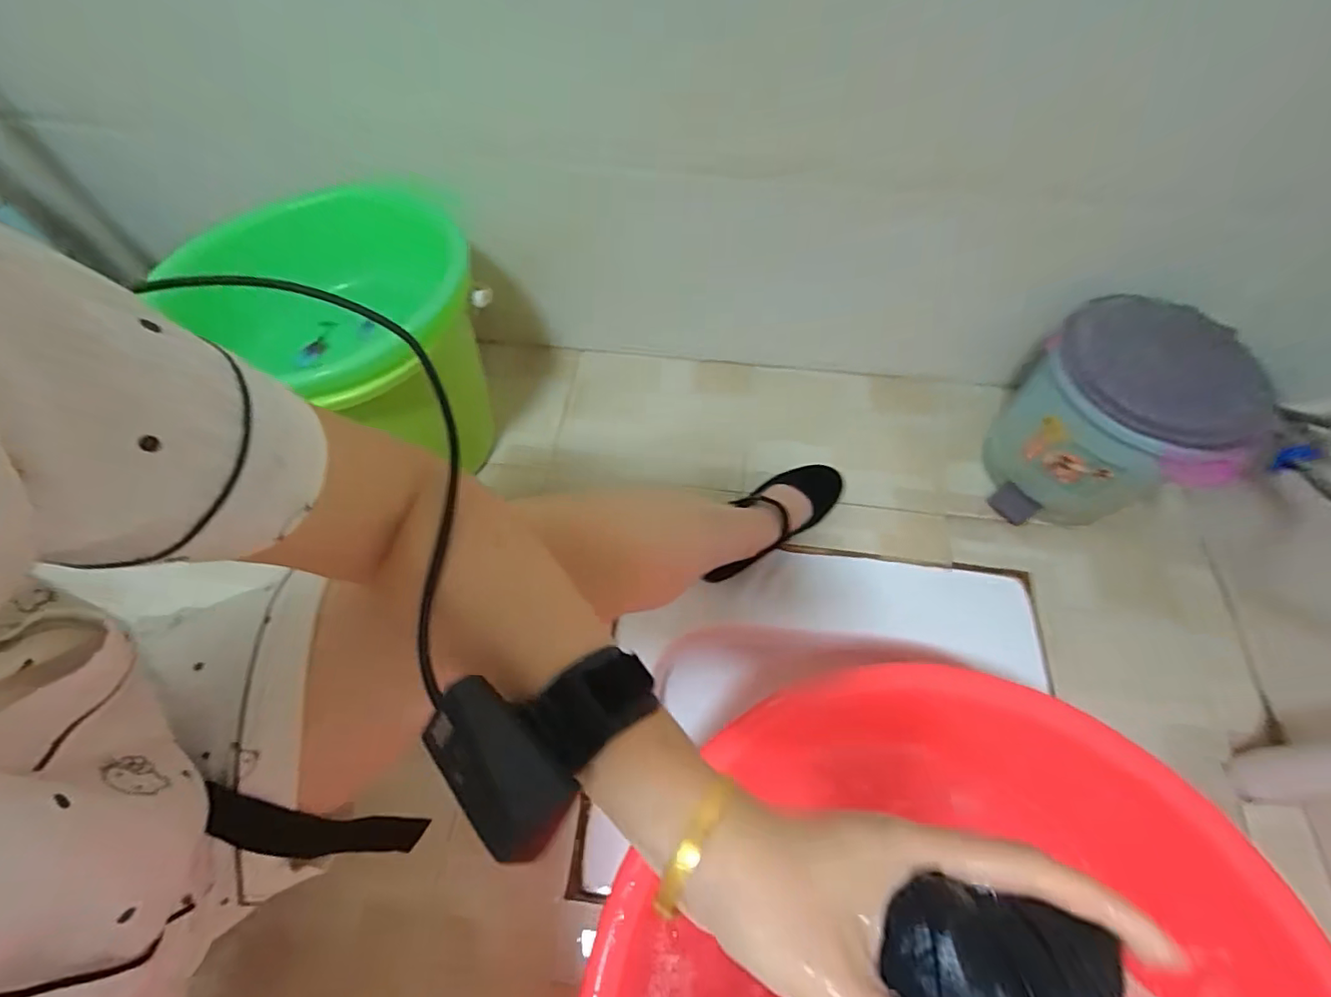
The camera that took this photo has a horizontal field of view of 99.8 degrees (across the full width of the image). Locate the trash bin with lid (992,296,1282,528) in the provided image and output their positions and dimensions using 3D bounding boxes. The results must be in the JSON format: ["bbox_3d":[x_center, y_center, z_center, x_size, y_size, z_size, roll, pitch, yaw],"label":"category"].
[{"bbox_3d":[0.592,-0.099,0.763,0.210,0.247,0.210,10,62,4],"label":"trash bin with lid"}]

